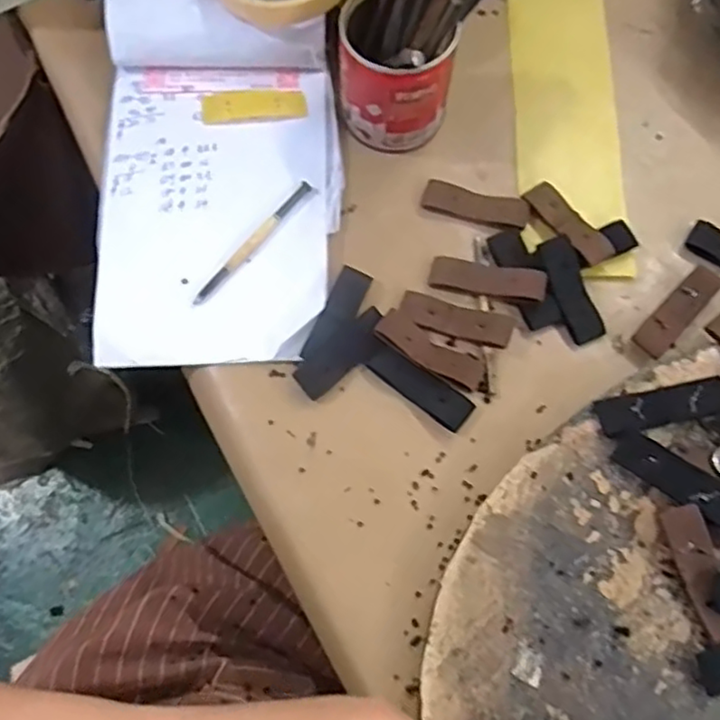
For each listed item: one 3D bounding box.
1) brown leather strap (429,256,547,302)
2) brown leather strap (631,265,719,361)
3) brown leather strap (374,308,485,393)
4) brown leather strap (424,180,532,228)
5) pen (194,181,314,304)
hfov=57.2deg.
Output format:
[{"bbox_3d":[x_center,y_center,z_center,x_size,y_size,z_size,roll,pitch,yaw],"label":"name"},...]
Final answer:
[{"bbox_3d":[0.073,-0.047,0.376,0.064,0.009,0.020,12,71,4],"label":"brown leather strap"},{"bbox_3d":[0.178,-0.026,0.369,0.019,0.009,0.060,43,76,14],"label":"brown leather strap"},{"bbox_3d":[0.039,-0.006,0.361,0.062,0.008,0.021,31,73,10],"label":"brown leather strap"},{"bbox_3d":[0.068,-0.092,0.389,0.061,0.004,0.021,13,71,4],"label":"brown leather strap"},{"bbox_3d":[-0.062,-0.069,0.383,0.006,0.004,0.096,39,75,13],"label":"pen"}]

